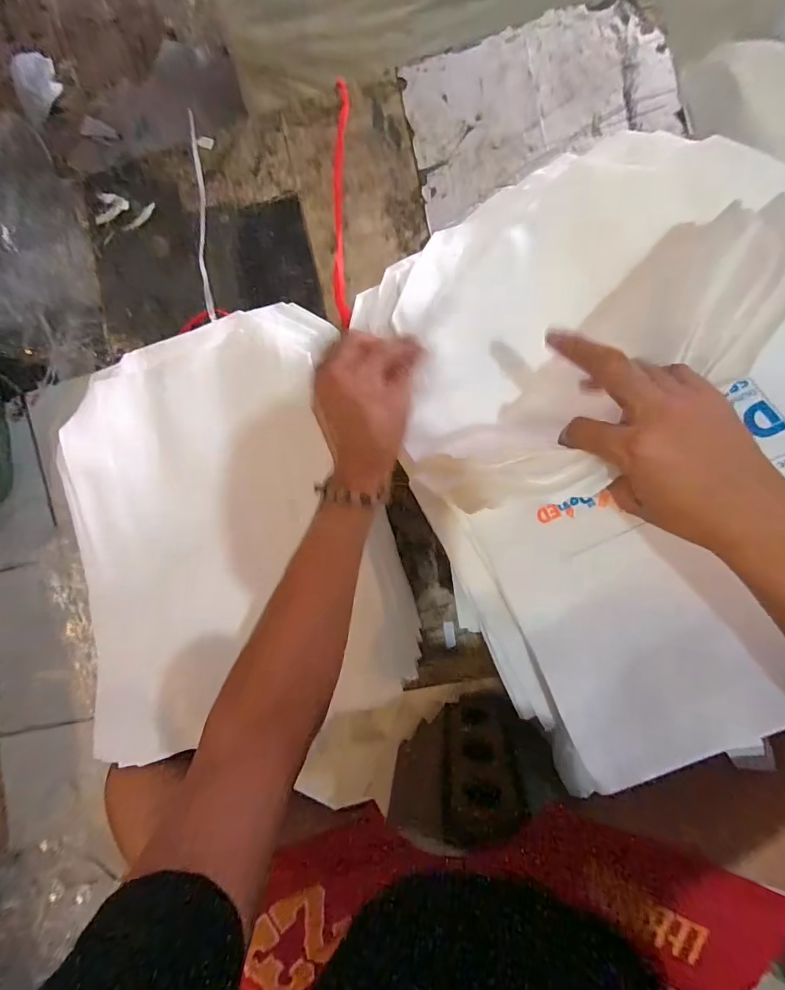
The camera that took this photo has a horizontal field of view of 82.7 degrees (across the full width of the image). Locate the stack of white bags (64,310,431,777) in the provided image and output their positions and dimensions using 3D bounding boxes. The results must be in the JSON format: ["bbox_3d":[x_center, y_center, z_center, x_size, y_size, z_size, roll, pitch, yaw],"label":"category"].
[{"bbox_3d":[-0.204,0.031,0.535,0.378,0.083,0.484,-13,92,8],"label":"stack of white bags"}]

